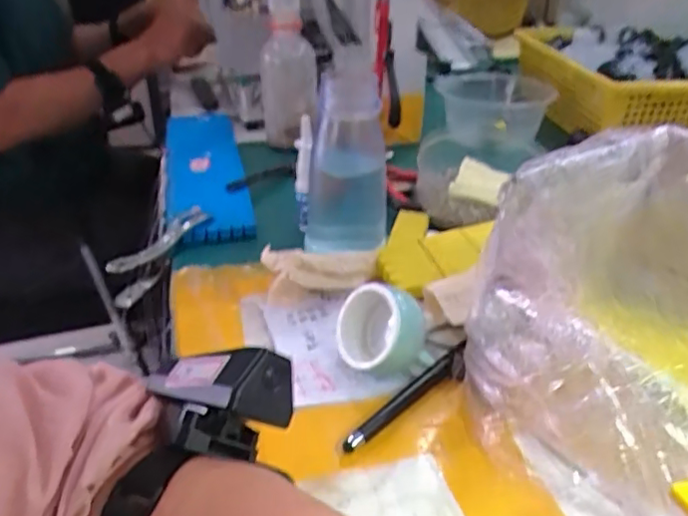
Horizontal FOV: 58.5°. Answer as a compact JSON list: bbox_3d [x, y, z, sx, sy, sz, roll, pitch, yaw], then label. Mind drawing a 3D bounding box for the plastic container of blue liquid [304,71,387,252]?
[{"bbox_3d":[-0.003,-0.087,0.568,0.079,0.145,0.098,1,31,1],"label":"plastic container of blue liquid"}]

